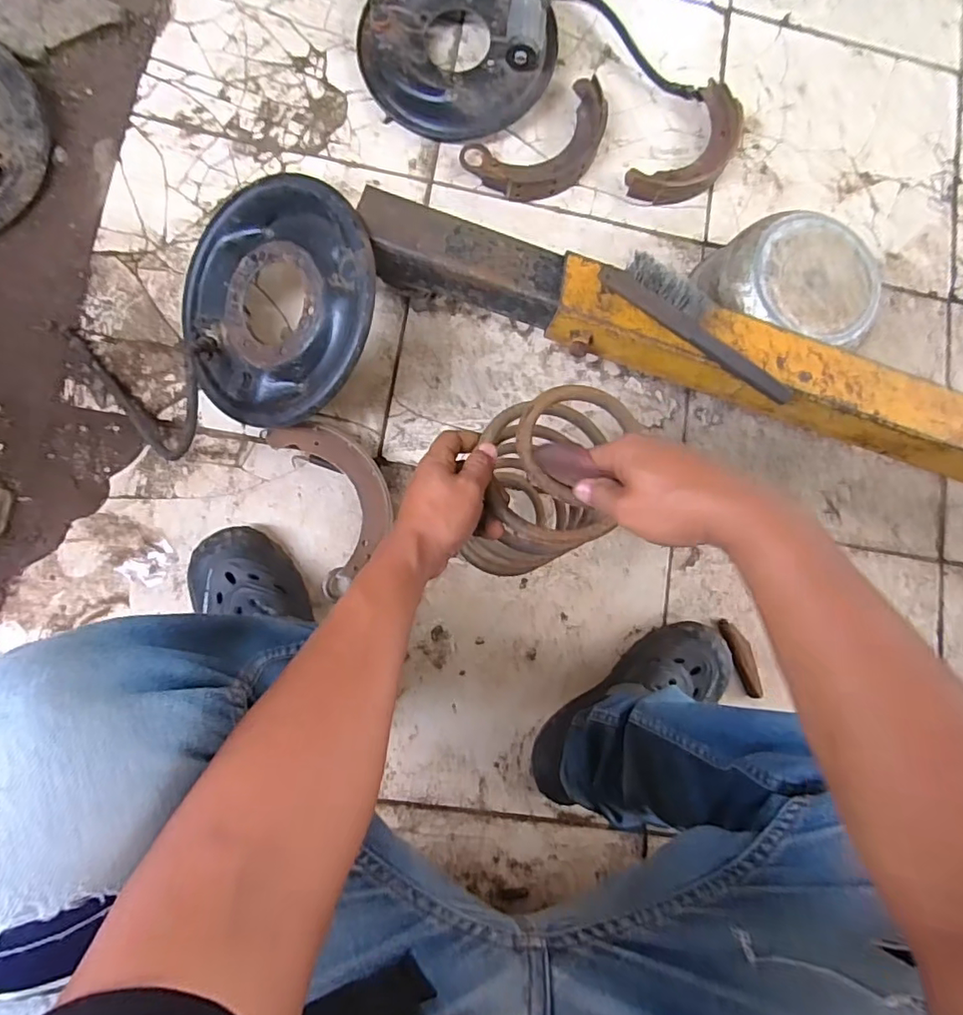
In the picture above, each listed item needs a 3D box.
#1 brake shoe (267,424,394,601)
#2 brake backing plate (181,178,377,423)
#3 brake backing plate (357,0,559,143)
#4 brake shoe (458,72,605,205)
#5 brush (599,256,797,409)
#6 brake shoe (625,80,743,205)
[{"bbox_3d":[-0.177,-0.009,0.698,0.117,0.034,0.212,-20,87,-8],"label":"brake shoe"},{"bbox_3d":[-0.232,-0.234,0.635,0.256,0.033,0.268,1,93,23],"label":"brake backing plate"},{"bbox_3d":[-0.033,-0.640,0.765,0.269,0.078,0.236,9,84,-5],"label":"brake backing plate"},{"bbox_3d":[0.093,-0.505,0.787,0.224,0.035,0.116,-34,89,-8],"label":"brake shoe"},{"bbox_3d":[0.234,-0.194,0.591,0.230,0.034,0.045,33,80,-2],"label":"brush"},{"bbox_3d":[0.310,-0.517,0.809,0.099,0.035,0.216,42,82,-1],"label":"brake shoe"}]

